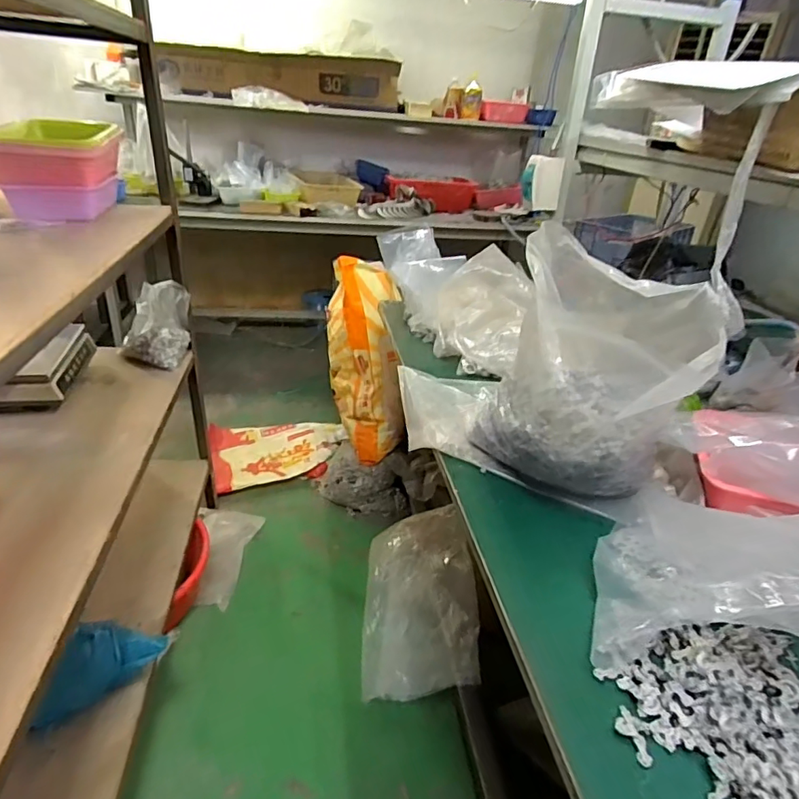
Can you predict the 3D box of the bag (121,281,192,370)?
[{"bbox_3d":[-0.628,-0.199,1.371,0.156,0.149,0.201,-5,30,-16],"label":"bag"}]

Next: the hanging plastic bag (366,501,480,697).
[{"bbox_3d":[0.049,0.498,1.346,0.318,0.072,0.480,-25,40,12],"label":"hanging plastic bag"}]

